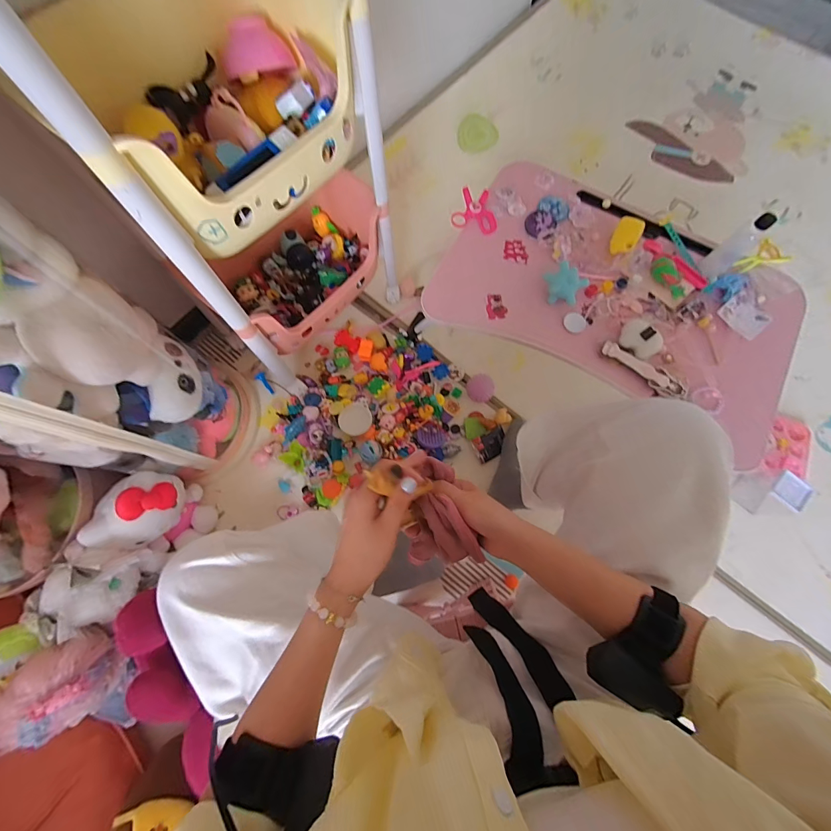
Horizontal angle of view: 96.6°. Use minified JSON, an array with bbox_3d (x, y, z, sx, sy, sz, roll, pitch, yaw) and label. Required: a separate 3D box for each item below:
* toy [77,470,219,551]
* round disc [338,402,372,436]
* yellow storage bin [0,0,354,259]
[{"bbox_3d":[-0.489,0.185,0.689,0.135,0.187,0.113,-30,77,-9],"label":"toy"},{"bbox_3d":[-0.130,0.009,0.803,0.069,0.008,0.066,0,87,-7],"label":"round disc"},{"bbox_3d":[-0.254,-0.416,0.484,0.238,0.162,0.325,41,77,9],"label":"yellow storage bin"}]

